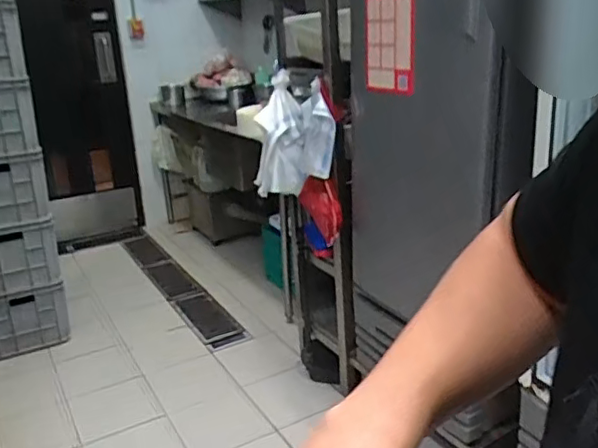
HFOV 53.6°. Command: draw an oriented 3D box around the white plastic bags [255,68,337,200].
[{"bbox_3d":[-0.022,-0.266,1.913,0.157,0.385,0.311,-11,21,-23],"label":"white plastic bags"}]

